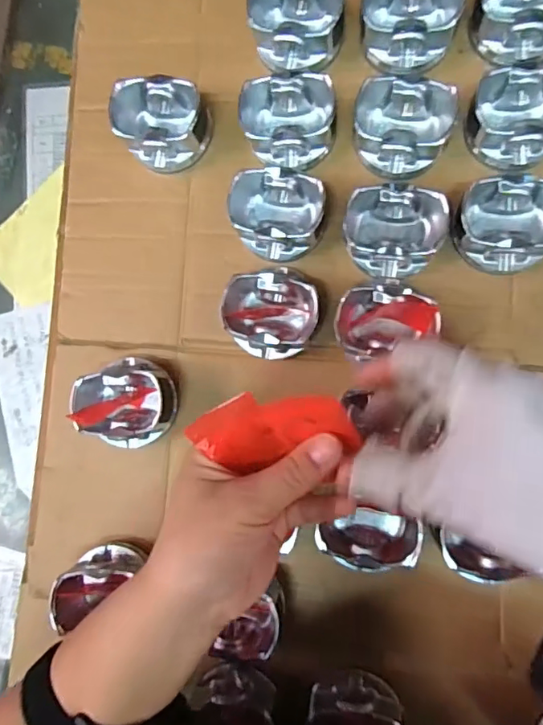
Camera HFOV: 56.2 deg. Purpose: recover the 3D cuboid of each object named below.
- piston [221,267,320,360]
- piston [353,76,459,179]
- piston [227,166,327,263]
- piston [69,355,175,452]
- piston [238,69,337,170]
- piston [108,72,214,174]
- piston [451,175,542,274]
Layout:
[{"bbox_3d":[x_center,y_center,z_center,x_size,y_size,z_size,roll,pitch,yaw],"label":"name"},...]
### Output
[{"bbox_3d":[0.002,-0.038,0.390,0.075,0.041,0.070,5,89,10],"label":"piston"},{"bbox_3d":[0.097,-0.173,0.377,0.071,0.035,0.061,11,90,10],"label":"piston"},{"bbox_3d":[0.006,-0.111,0.394,0.074,0.042,0.063,5,89,10],"label":"piston"},{"bbox_3d":[-0.113,0.032,0.399,0.071,0.050,0.068,0,88,9],"label":"piston"},{"bbox_3d":[0.014,-0.184,0.394,0.071,0.039,0.062,4,89,10],"label":"piston"},{"bbox_3d":[-0.086,-0.193,0.409,0.071,0.048,0.068,-35,83,7],"label":"piston"},{"bbox_3d":[0.172,-0.097,0.369,0.073,0.047,0.061,-3,87,9],"label":"piston"}]

